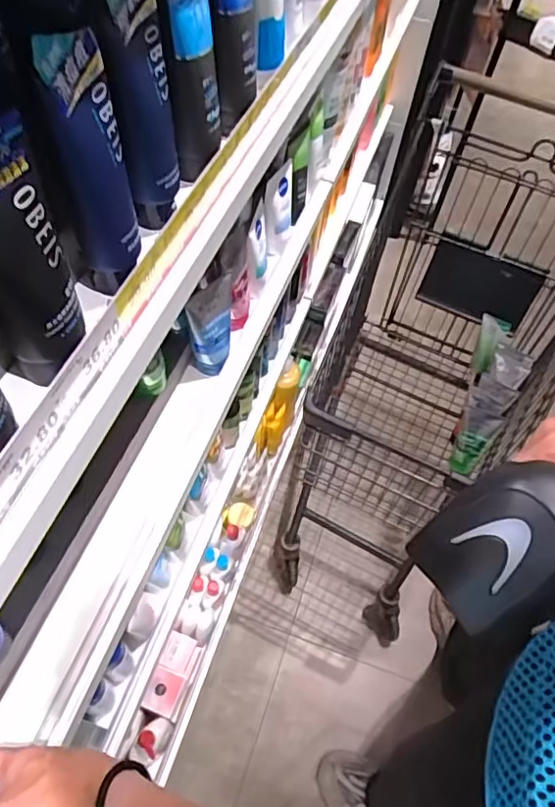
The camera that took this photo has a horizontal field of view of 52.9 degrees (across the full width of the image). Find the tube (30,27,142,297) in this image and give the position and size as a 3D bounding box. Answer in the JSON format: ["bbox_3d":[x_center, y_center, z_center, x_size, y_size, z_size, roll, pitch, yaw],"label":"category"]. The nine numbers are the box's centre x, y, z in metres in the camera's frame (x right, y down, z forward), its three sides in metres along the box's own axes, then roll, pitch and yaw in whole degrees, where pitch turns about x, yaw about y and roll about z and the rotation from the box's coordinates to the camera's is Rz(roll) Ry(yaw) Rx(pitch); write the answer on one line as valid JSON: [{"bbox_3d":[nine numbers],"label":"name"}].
[{"bbox_3d":[-0.118,-0.141,0.358,0.043,0.157,0.038,-15,59,-14],"label":"tube"}]

